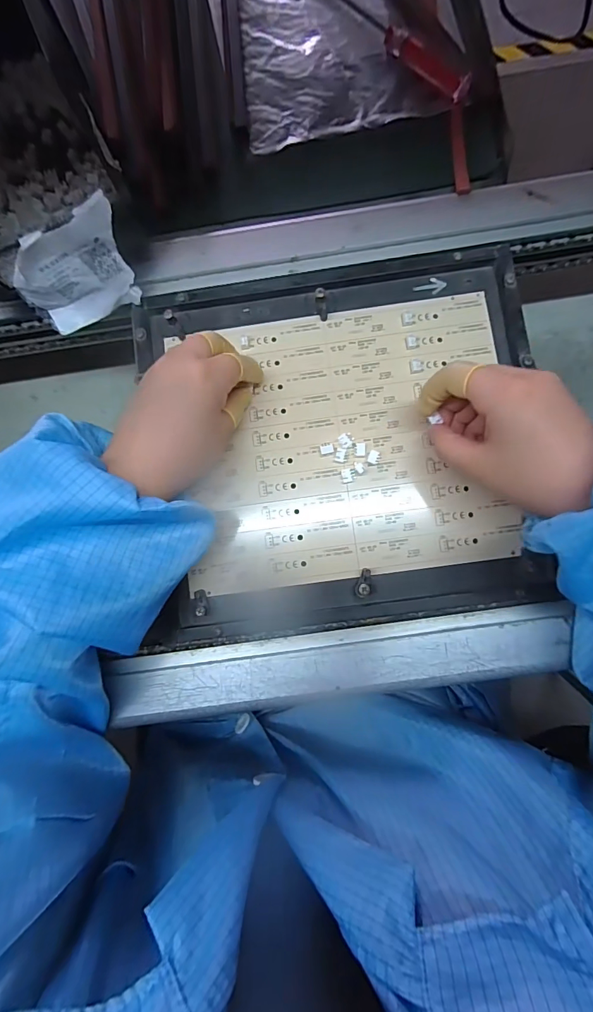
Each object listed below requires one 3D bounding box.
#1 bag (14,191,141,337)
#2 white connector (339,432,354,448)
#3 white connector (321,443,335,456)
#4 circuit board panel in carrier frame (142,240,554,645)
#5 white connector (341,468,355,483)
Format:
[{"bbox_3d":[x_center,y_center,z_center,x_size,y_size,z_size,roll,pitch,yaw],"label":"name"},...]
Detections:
[{"bbox_3d":[-0.162,-0.168,0.297,0.087,0.071,0.028,-19,84,0],"label":"bag"},{"bbox_3d":[0.038,-0.051,0.320,0.012,0.004,0.011,-36,86,-3],"label":"white connector"},{"bbox_3d":[0.024,-0.045,0.319,0.010,0.005,0.010,-8,85,-1],"label":"white connector"},{"bbox_3d":[0.038,-0.048,0.319,0.284,0.017,0.275,-8,85,-1],"label":"circuit board panel in carrier frame"},{"bbox_3d":[0.040,-0.023,0.318,0.010,0.004,0.011,-10,85,-1],"label":"white connector"}]

